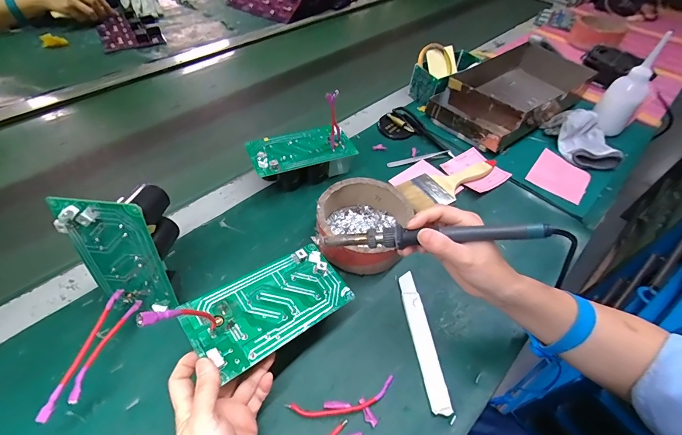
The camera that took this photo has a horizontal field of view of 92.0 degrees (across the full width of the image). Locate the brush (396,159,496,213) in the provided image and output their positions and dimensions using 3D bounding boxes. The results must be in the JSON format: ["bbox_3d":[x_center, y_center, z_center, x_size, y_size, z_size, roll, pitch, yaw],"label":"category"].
[{"bbox_3d":[0.176,-0.054,0.518,0.187,0.020,0.059,-22,53,-20],"label":"brush"}]

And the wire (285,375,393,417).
[{"bbox_3d":[0.003,0.180,0.322,0.107,0.010,0.022,-10,50,-11],"label":"wire"}]

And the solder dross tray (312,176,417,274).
[{"bbox_3d":[0.031,0.009,0.440,0.121,0.054,0.122,12,50,8],"label":"solder dross tray"}]

